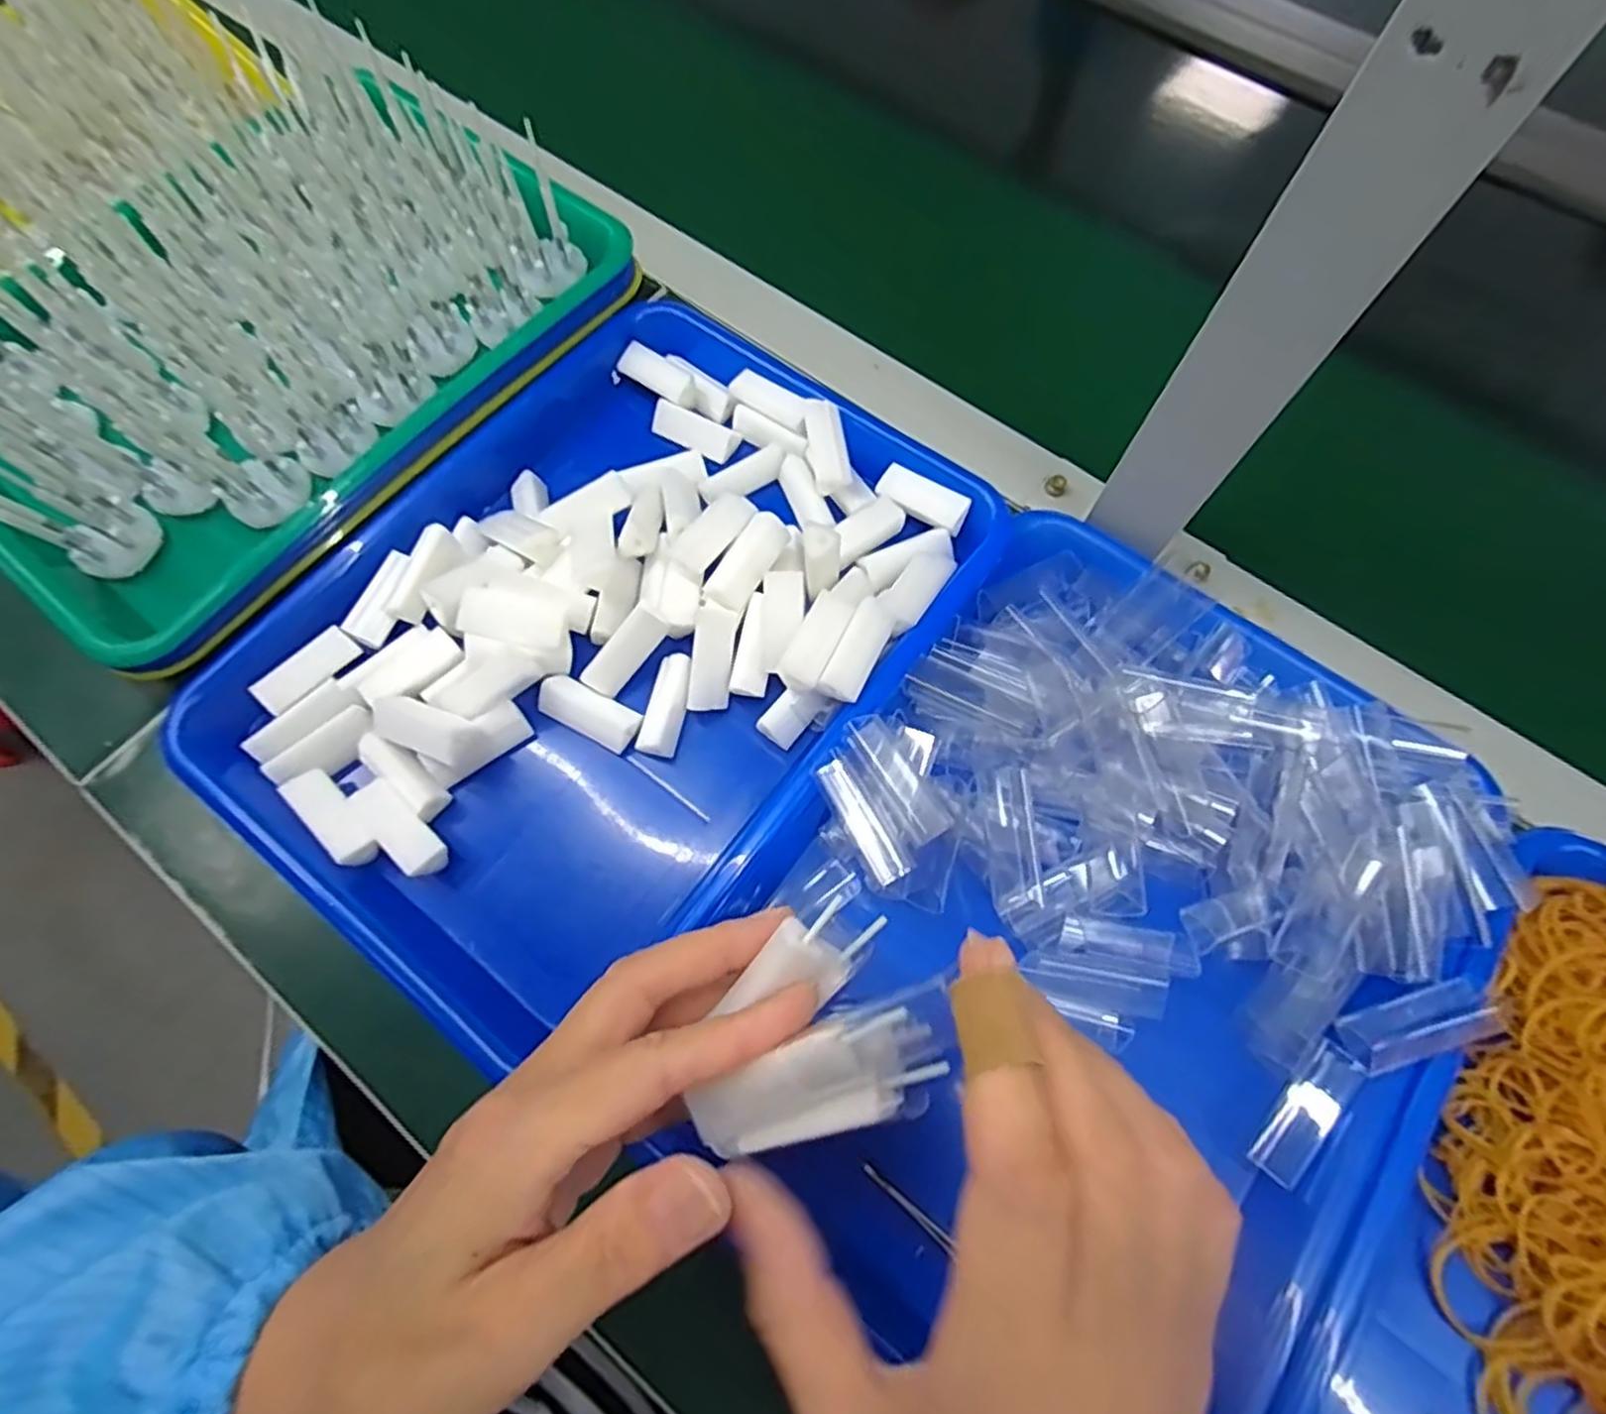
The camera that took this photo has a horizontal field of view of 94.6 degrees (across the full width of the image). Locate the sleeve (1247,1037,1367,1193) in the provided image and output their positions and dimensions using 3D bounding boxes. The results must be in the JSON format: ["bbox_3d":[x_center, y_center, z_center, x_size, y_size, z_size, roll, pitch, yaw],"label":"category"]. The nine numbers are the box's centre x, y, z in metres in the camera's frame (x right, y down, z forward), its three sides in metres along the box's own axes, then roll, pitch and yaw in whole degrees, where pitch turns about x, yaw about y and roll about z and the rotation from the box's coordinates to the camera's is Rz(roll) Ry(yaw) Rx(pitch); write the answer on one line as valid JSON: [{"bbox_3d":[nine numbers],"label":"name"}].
[{"bbox_3d":[0.189,0.152,0.277,0.015,0.009,0.053,33,88,11],"label":"sleeve"}]

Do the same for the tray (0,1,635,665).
[{"bbox_3d":[-0.292,-0.200,0.376,0.236,0.061,0.335,36,73,12],"label":"tray"}]

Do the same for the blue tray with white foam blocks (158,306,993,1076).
[{"bbox_3d":[-0.092,-0.037,0.347,0.243,0.044,0.329,37,73,12],"label":"blue tray with white foam blocks"}]

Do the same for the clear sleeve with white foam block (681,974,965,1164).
[{"bbox_3d":[0.007,0.107,0.210,0.080,0.020,0.030,-26,72,2],"label":"clear sleeve with white foam block"}]

